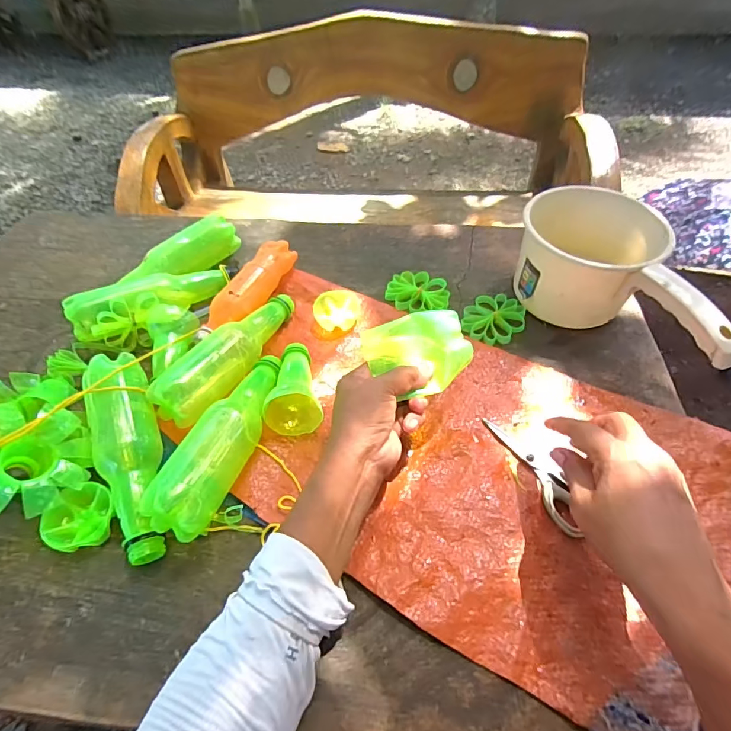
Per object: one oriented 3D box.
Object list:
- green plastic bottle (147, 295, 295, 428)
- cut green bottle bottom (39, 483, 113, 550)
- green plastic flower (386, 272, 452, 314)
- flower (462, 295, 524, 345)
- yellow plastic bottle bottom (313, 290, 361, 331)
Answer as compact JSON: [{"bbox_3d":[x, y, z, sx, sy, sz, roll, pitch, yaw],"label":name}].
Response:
[{"bbox_3d":[-0.147,-0.020,0.469,0.052,0.054,0.198,17,54,17],"label":"green plastic bottle"},{"bbox_3d":[-0.241,0.132,0.368,0.045,0.029,0.054,29,58,25],"label":"cut green bottle bottom"},{"bbox_3d":[0.067,-0.092,0.554,0.078,0.018,0.064,2,51,5],"label":"green plastic flower"},{"bbox_3d":[0.155,-0.056,0.522,0.070,0.015,0.071,14,53,15],"label":"flower"},{"bbox_3d":[-0.034,-0.068,0.529,0.056,0.018,0.052,-6,50,-1],"label":"yellow plastic bottle bottom"}]

